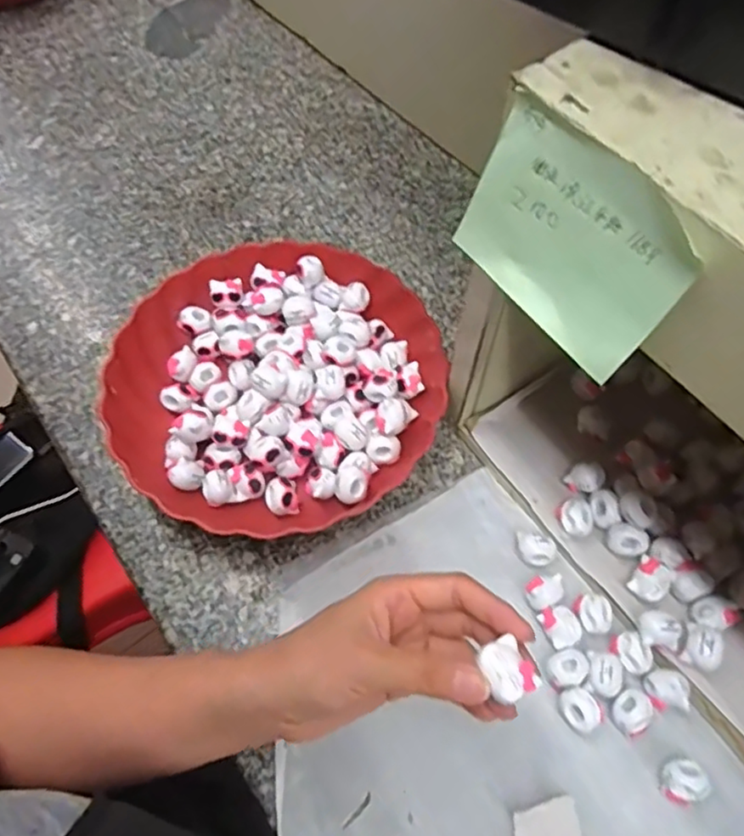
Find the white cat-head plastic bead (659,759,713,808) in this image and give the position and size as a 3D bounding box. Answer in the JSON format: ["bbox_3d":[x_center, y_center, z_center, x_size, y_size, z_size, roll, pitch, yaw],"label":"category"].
[{"bbox_3d":[0.176,0.206,0.356,0.022,0.023,0.023,0,62,1],"label":"white cat-head plastic bead"}]

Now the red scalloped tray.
[{"bbox_3d":[-0.066,-0.027,0.472,0.229,0.049,0.225,12,62,7],"label":"red scalloped tray"}]

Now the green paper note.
[{"bbox_3d":[0.078,-0.069,0.252,0.006,0.072,0.095,-25,65,-34],"label":"green paper note"}]

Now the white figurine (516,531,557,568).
[{"bbox_3d":[0.110,0.088,0.421,0.025,0.017,0.022,13,63,8],"label":"white figurine"}]

